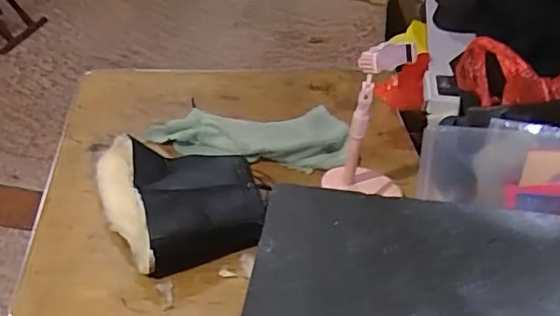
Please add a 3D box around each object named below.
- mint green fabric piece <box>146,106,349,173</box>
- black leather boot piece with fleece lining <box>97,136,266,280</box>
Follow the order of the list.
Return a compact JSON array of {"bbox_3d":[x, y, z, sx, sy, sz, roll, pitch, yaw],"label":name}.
[{"bbox_3d":[-0.053,-0.042,0.975,0.323,0.033,0.132,0,40,-3],"label":"mint green fabric piece"},{"bbox_3d":[-0.152,0.043,0.852,0.202,0.057,0.280,-17,44,-22],"label":"black leather boot piece with fleece lining"}]

